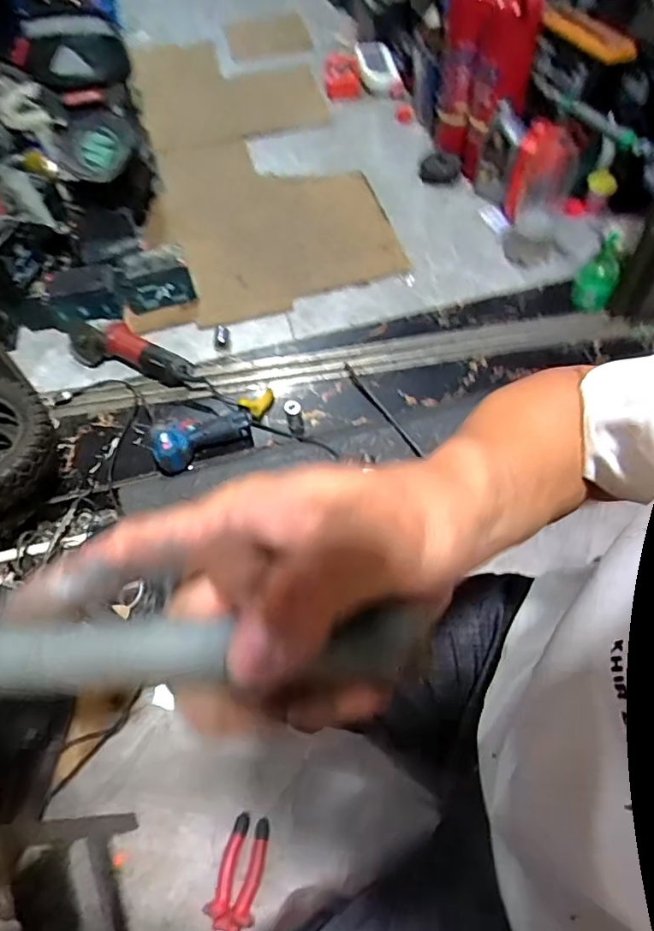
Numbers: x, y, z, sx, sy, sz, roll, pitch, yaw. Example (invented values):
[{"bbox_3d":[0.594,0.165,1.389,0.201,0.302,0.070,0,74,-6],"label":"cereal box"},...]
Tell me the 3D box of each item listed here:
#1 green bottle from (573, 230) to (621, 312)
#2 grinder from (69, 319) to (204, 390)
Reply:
[{"bbox_3d":[0.585,-0.410,1.202,0.082,0.126,0.088,22,61,18],"label":"green bottle"},{"bbox_3d":[-0.415,-0.247,1.183,0.330,0.084,0.086,15,59,14],"label":"grinder"}]

